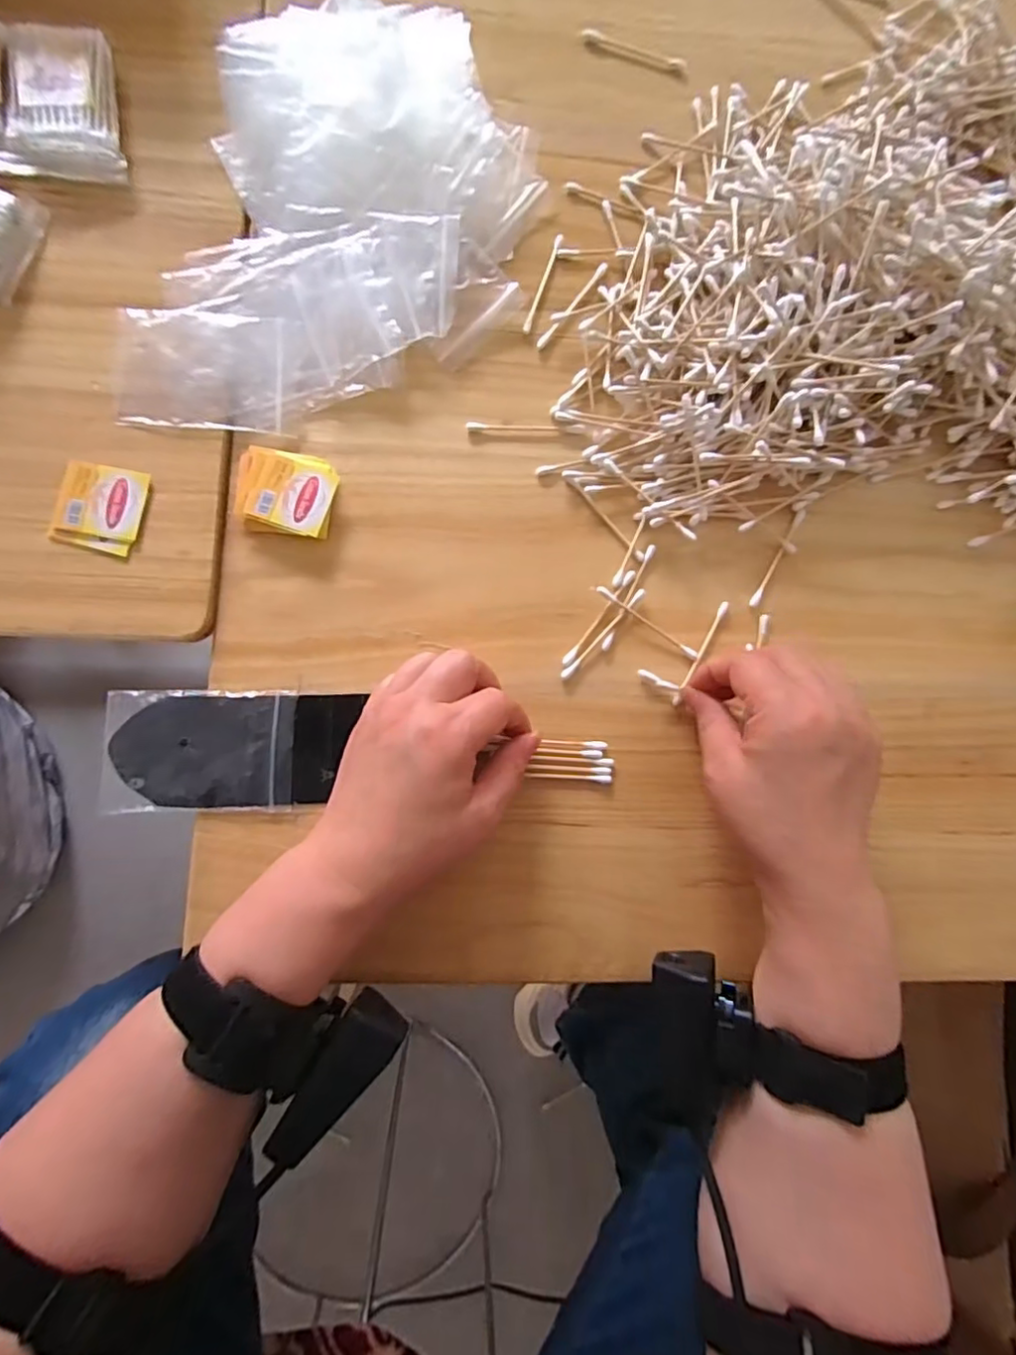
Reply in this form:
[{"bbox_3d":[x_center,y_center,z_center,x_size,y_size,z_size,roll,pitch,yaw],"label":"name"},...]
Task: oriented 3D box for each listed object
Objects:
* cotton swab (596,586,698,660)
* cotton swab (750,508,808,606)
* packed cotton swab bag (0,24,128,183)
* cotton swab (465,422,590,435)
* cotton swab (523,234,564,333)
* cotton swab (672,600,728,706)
[{"bbox_3d":[0.083,-0.033,0.356,0.072,0.008,0.005,34,82,-1],"label":"cotton swab"},{"bbox_3d":[0.167,-0.074,0.371,0.006,0.004,0.069,30,82,-2],"label":"cotton swab"},{"bbox_3d":[-0.258,-0.333,0.349,0.062,0.017,0.087,-2,84,-6],"label":"packed cotton swab bag"},{"bbox_3d":[0.011,-0.152,0.366,0.072,0.005,0.005,0,84,-6],"label":"cotton swab"},{"bbox_3d":[0.022,-0.245,0.373,0.006,0.004,0.069,20,82,-3],"label":"cotton swab"},{"bbox_3d":[0.116,-0.015,0.359,0.006,0.008,0.071,30,81,-2],"label":"cotton swab"}]

